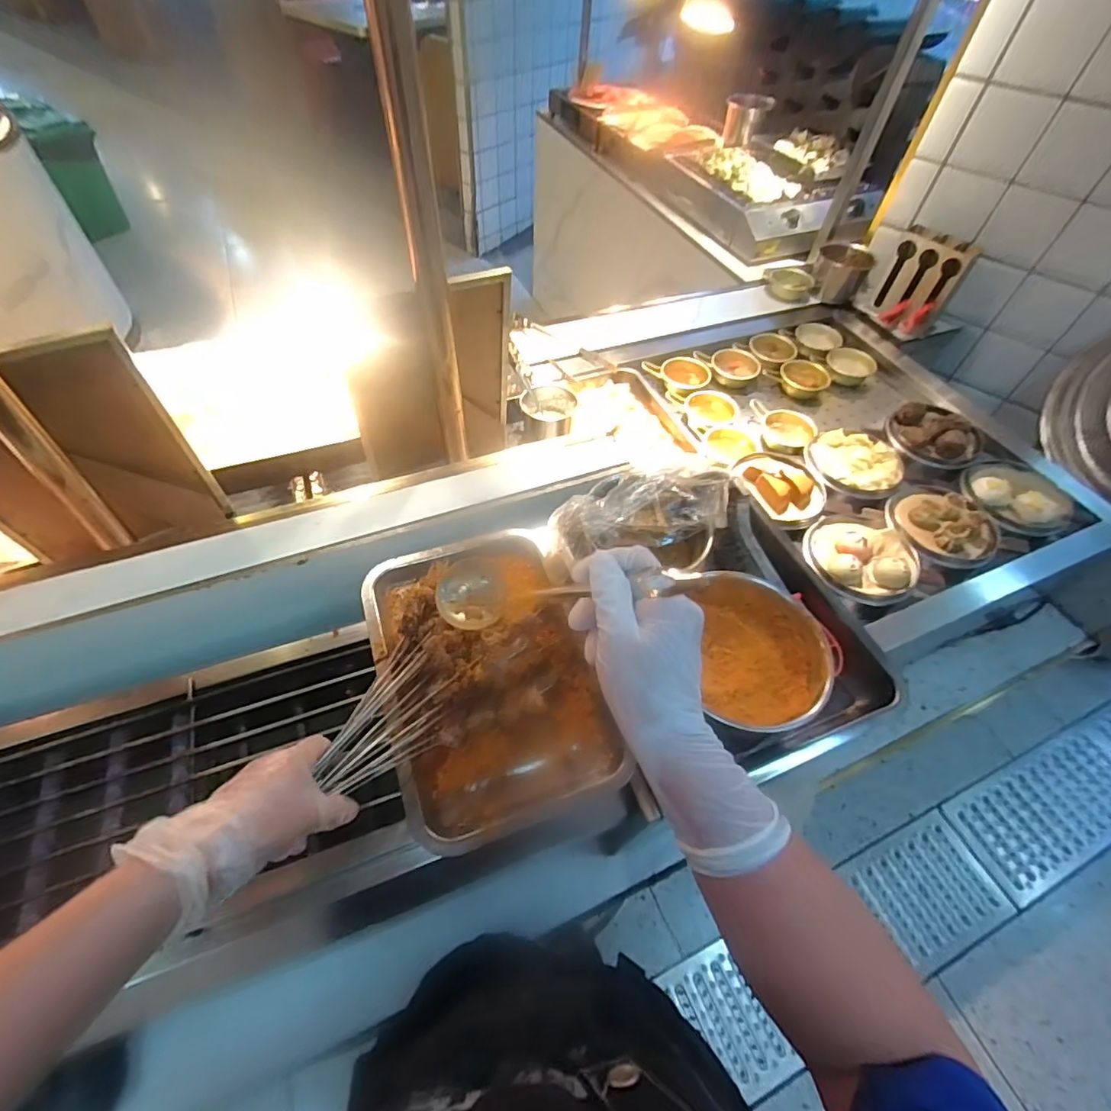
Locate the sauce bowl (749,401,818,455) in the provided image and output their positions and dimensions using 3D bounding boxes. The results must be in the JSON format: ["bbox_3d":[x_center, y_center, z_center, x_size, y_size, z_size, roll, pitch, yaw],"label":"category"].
[{"bbox_3d":[0.483,-0.276,1.164,0.155,0.048,0.109,33,59,19],"label":"sauce bowl"}]

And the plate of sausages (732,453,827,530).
[{"bbox_3d":[0.422,-0.131,1.009,0.126,0.057,0.177,-28,60,-21],"label":"plate of sausages"}]

